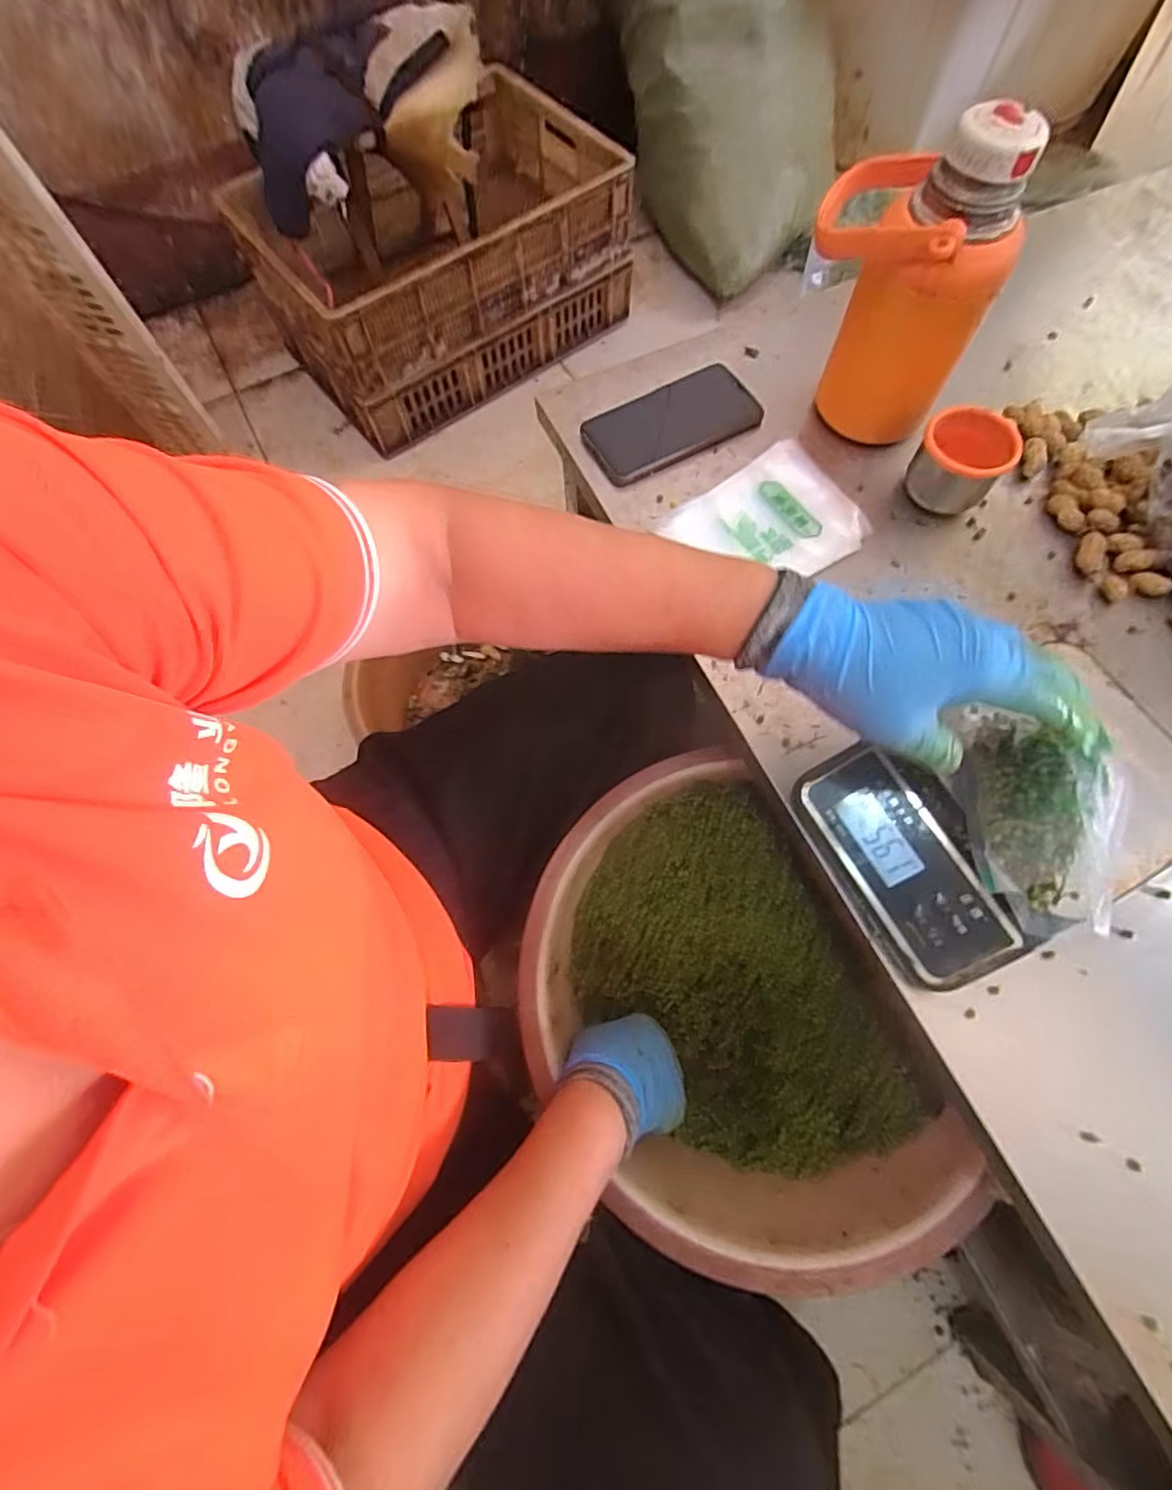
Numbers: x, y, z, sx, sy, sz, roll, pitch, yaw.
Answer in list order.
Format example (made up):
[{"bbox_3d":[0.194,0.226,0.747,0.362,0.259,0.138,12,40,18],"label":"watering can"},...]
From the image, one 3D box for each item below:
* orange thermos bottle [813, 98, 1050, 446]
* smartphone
[{"bbox_3d":[0.235,-0.343,0.458,0.143,0.195,0.089,30,72,13],"label":"orange thermos bottle"},{"bbox_3d":[0.076,-0.286,0.540,0.153,0.007,0.077,-28,70,-9],"label":"smartphone"}]

